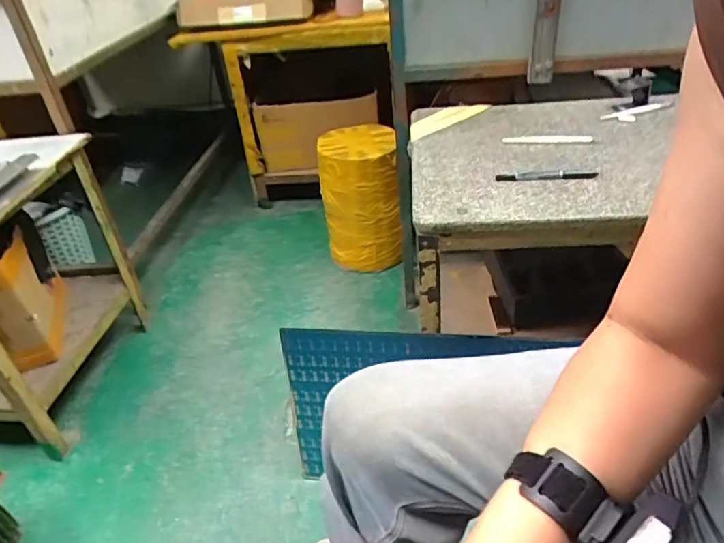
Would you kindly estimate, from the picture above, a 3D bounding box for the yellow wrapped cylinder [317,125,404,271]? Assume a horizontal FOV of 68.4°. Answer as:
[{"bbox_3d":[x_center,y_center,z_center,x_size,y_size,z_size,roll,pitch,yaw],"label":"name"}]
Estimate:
[{"bbox_3d":[0.001,-0.198,1.484,0.207,0.347,0.216,-5,36,3],"label":"yellow wrapped cylinder"}]

